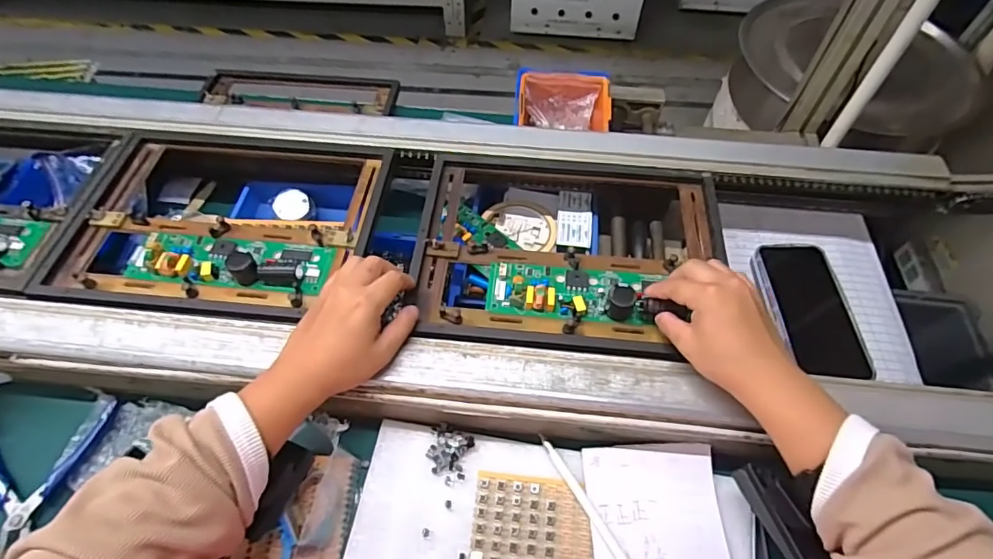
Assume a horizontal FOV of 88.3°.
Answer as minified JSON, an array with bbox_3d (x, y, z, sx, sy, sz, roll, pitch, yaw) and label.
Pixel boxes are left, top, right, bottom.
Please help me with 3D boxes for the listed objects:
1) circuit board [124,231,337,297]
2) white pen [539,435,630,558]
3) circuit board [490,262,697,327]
[{"bbox_3d":[-0.251,-0.024,0.475,0.183,0.026,0.057,6,57,4],"label":"circuit board"},{"bbox_3d":[0.075,0.181,0.405,0.010,0.005,0.129,-26,61,-16],"label":"white pen"},{"bbox_3d":[0.074,0.008,0.466,0.162,0.033,0.058,4,57,7],"label":"circuit board"}]

